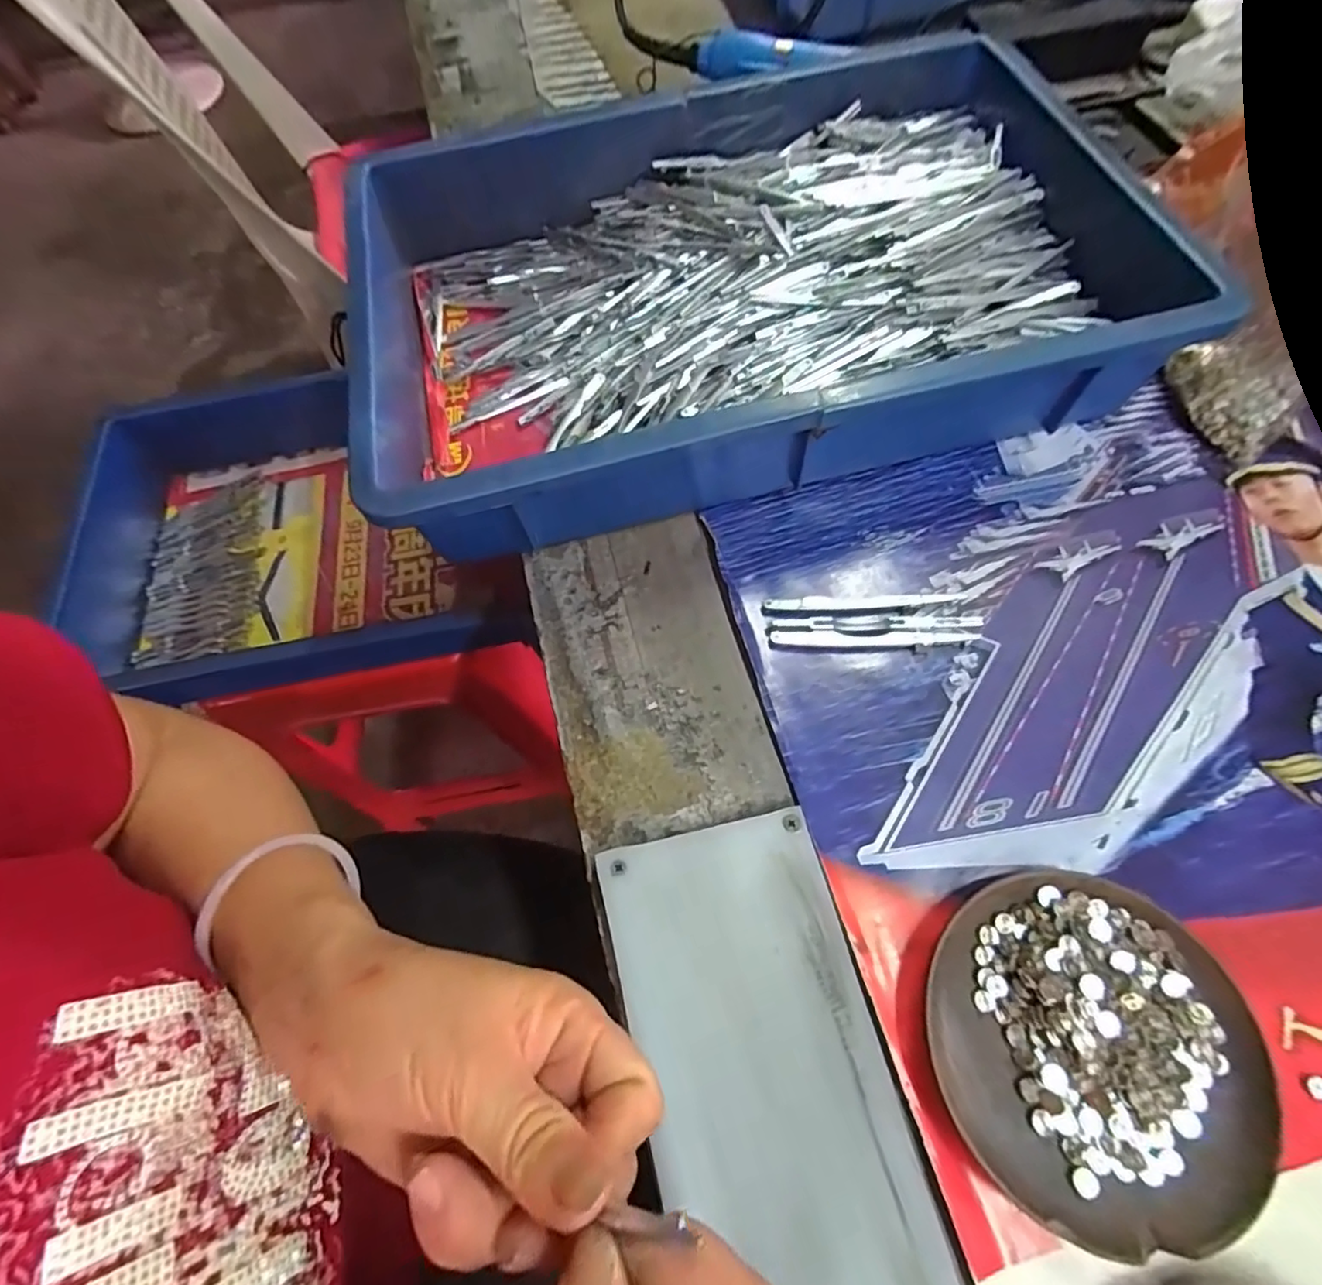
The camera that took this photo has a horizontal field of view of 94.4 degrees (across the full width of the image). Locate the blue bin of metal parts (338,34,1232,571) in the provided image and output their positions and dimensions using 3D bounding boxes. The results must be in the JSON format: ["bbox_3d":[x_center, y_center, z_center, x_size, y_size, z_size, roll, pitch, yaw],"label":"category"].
[{"bbox_3d":[0.043,-0.212,0.364,0.433,0.074,0.282,-13,66,-3],"label":"blue bin of metal parts"}]

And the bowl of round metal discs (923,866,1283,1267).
[{"bbox_3d":[0.160,0.149,0.229,0.111,0.018,0.114,-1,66,3],"label":"bowl of round metal discs"}]

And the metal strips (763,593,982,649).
[{"bbox_3d":[0.108,-0.012,0.312,0.102,0.006,0.030,-2,66,2],"label":"metal strips"}]

